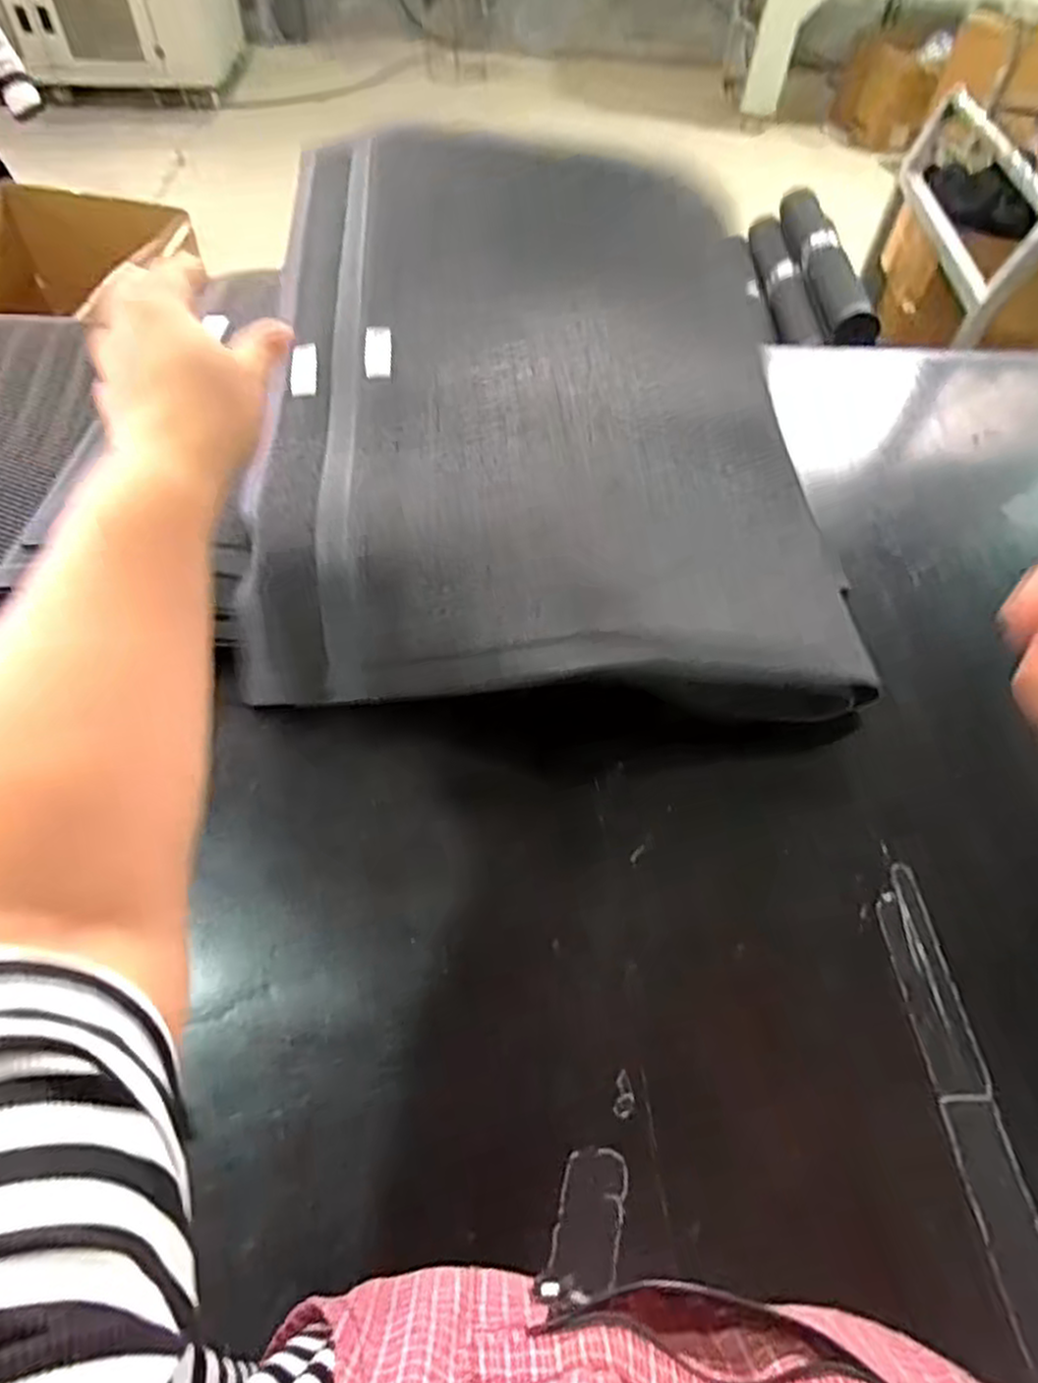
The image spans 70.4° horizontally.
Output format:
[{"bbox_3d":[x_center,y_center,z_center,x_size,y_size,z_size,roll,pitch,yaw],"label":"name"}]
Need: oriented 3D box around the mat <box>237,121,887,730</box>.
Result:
[{"bbox_3d":[0.028,-0.357,0.843,0.576,0.197,0.772,-1,54,-3],"label":"mat"}]

